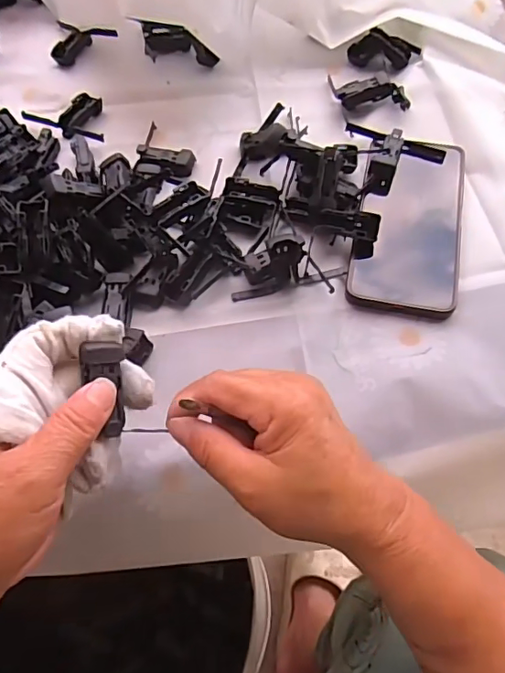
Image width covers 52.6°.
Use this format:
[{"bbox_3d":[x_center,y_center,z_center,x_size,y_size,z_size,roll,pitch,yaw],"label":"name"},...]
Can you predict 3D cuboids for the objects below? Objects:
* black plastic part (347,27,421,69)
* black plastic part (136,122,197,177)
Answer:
[{"bbox_3d":[0.126,-0.273,0.490,0.065,0.029,0.023,8,62,1],"label":"black plastic part"},{"bbox_3d":[-0.072,-0.162,0.441,0.048,0.011,0.060,9,62,2],"label":"black plastic part"}]

